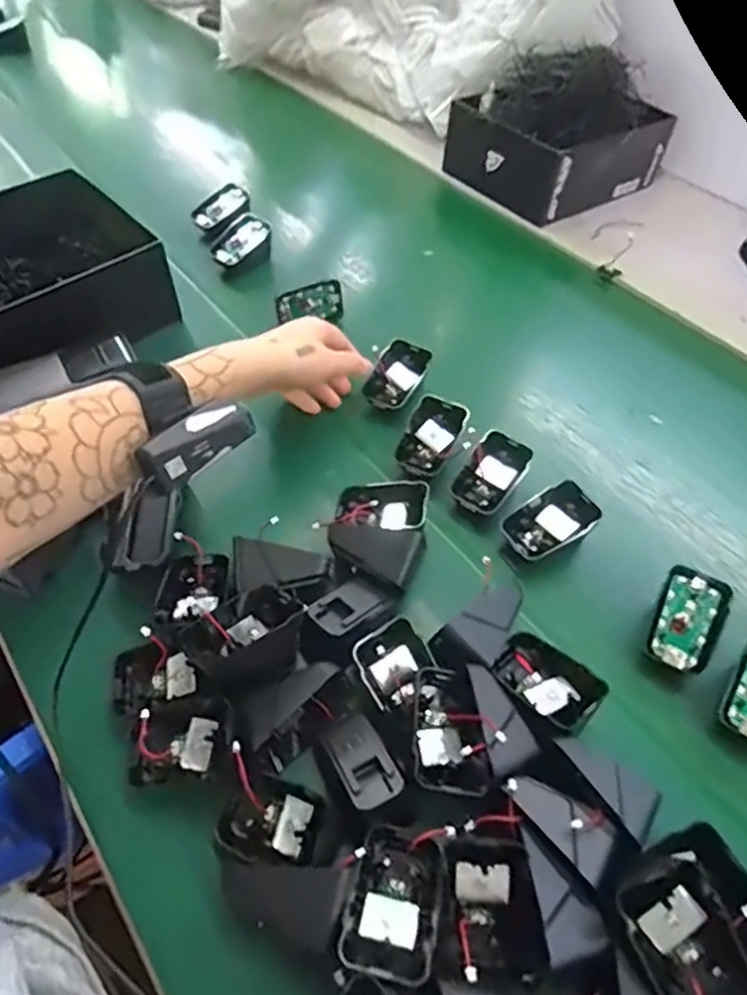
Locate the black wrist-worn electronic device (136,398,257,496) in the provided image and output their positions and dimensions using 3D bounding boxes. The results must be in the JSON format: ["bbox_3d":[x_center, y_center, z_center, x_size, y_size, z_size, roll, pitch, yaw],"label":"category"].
[{"bbox_3d":[-0.107,-0.032,0.390,0.023,0.020,0.070,36,58,22],"label":"black wrist-worn electronic device"}]

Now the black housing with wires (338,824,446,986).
[{"bbox_3d":[0.011,0.207,0.329,0.046,0.030,0.065,15,52,8],"label":"black housing with wires"}]

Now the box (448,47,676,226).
[{"bbox_3d":[0.248,-0.488,0.832,0.248,0.143,0.183,-28,59,-23],"label":"box"}]

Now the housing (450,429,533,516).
[{"bbox_3d":[0.094,-0.018,0.516,0.043,0.032,0.069,36,80,16],"label":"housing"}]

